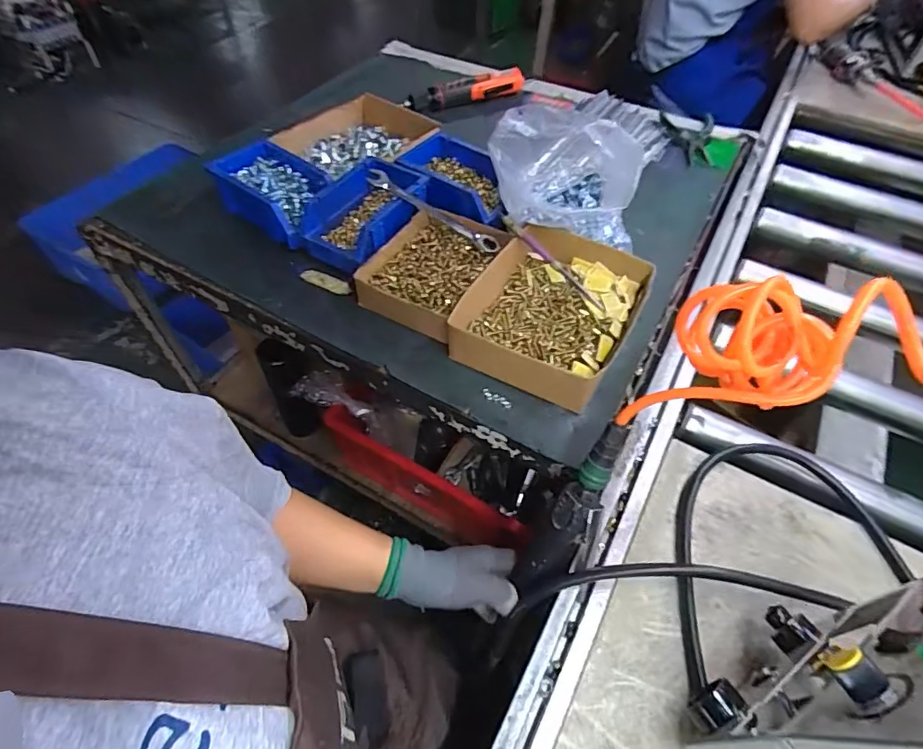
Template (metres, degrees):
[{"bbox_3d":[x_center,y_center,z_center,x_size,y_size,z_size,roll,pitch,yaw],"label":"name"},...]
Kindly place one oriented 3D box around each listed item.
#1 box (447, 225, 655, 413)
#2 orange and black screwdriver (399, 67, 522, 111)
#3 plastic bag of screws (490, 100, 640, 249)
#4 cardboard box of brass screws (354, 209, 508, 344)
[{"bbox_3d":[0.108,-0.079,0.583,0.170,0.052,0.219,26,56,16],"label":"box"},{"bbox_3d":[0.005,-0.521,0.932,0.243,0.042,0.035,-22,57,-18],"label":"orange and black screwdriver"},{"bbox_3d":[0.127,-0.241,0.614,0.179,0.134,0.093,-5,53,-7],"label":"plastic bag of screws"},{"bbox_3d":[-0.035,-0.136,0.631,0.134,0.037,0.175,25,56,16],"label":"cardboard box of brass screws"}]

